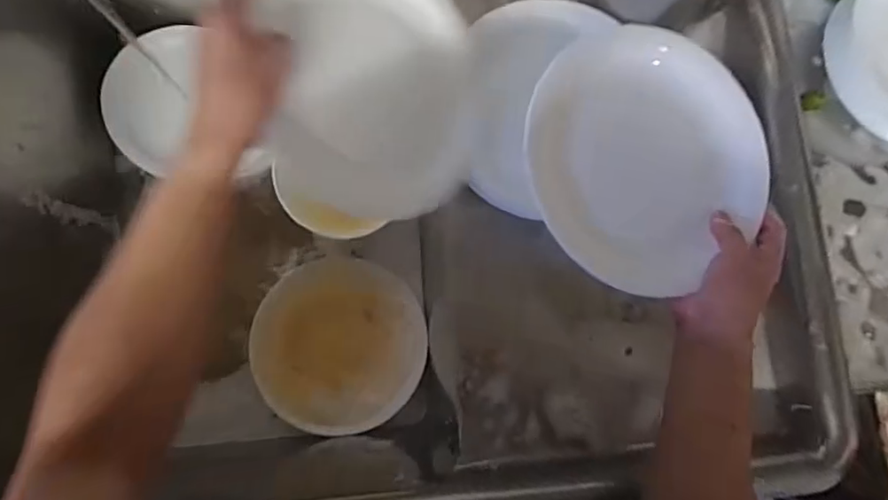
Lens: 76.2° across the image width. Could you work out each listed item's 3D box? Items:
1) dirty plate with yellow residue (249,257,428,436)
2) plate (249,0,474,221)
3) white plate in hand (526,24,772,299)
[{"bbox_3d":[-0.154,0.139,0.827,0.242,0.030,0.242,1,83,-7],"label":"dirty plate with yellow residue"},{"bbox_3d":[-0.062,-0.140,0.499,0.181,0.029,0.226,-6,113,-23],"label":"plate"},{"bbox_3d":[0.174,-0.080,0.483,0.204,0.034,0.213,1,83,-7],"label":"white plate in hand"}]

